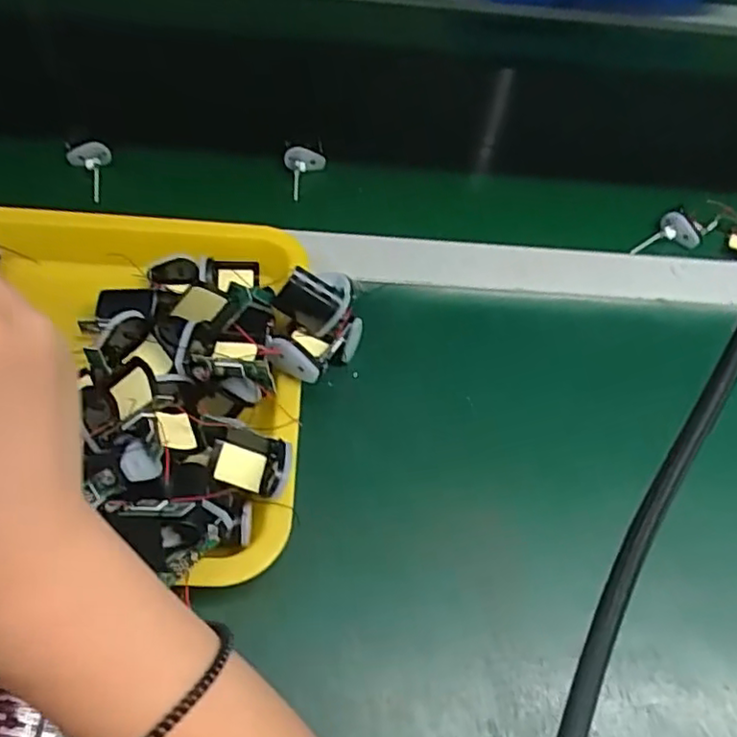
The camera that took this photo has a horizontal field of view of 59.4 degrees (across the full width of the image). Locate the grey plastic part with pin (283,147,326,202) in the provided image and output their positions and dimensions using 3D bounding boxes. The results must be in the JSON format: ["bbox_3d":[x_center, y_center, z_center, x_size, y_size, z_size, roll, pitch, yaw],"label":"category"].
[{"bbox_3d":[-0.055,-0.172,0.566,0.036,0.043,0.028,-3,56,-7],"label":"grey plastic part with pin"}]

